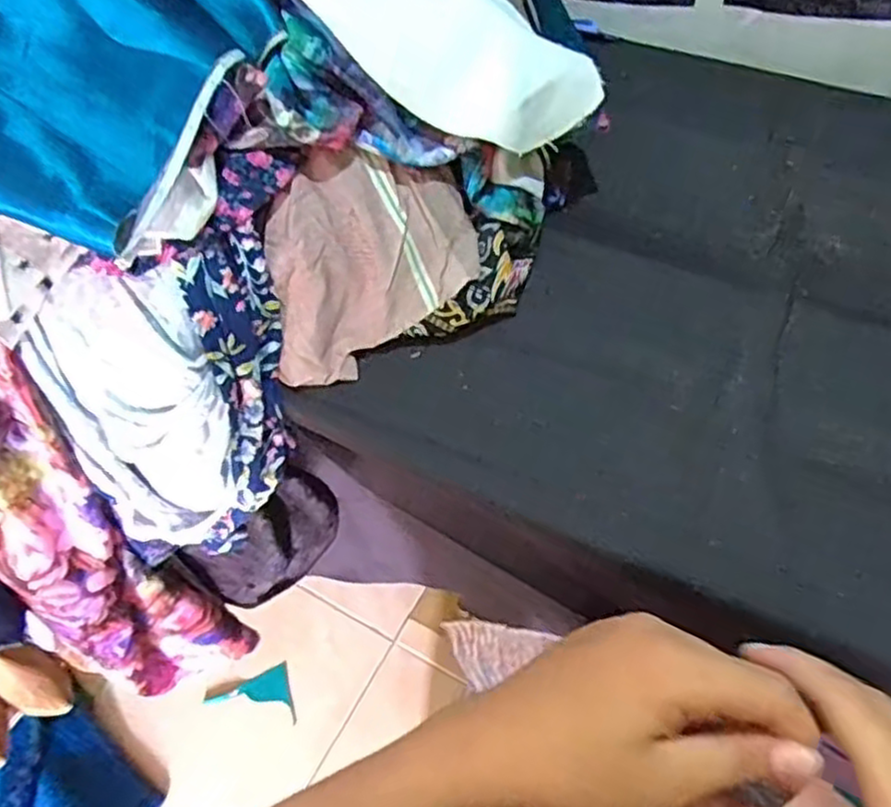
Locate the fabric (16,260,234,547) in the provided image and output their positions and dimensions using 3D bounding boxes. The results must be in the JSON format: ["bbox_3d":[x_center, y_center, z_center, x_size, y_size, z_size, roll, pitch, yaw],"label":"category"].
[{"bbox_3d":[-0.197,0.016,0.489,0.100,0.213,0.041,4,35,6],"label":"fabric"}]

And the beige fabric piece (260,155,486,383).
[{"bbox_3d":[-0.053,-0.101,0.506,0.154,0.025,0.136,-23,99,-16],"label":"beige fabric piece"}]

